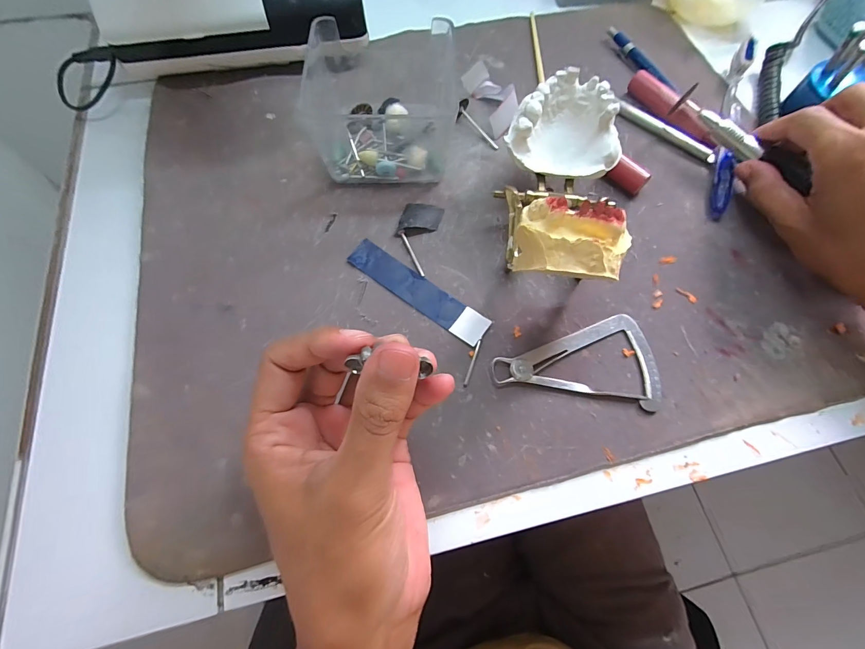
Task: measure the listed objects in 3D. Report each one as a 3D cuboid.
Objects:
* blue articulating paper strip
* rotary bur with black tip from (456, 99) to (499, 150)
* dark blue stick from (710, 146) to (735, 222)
[{"bbox_3d":[-0.010,-0.022,0.242,0.101,0.004,0.021,34,71,12],"label":"blue articulating paper strip"},{"bbox_3d":[0.035,-0.158,0.298,0.013,0.010,0.046,-40,89,-15],"label":"rotary bur with black tip"},{"bbox_3d":[0.212,-0.106,0.273,0.009,0.016,0.062,18,69,6],"label":"dark blue stick"}]

